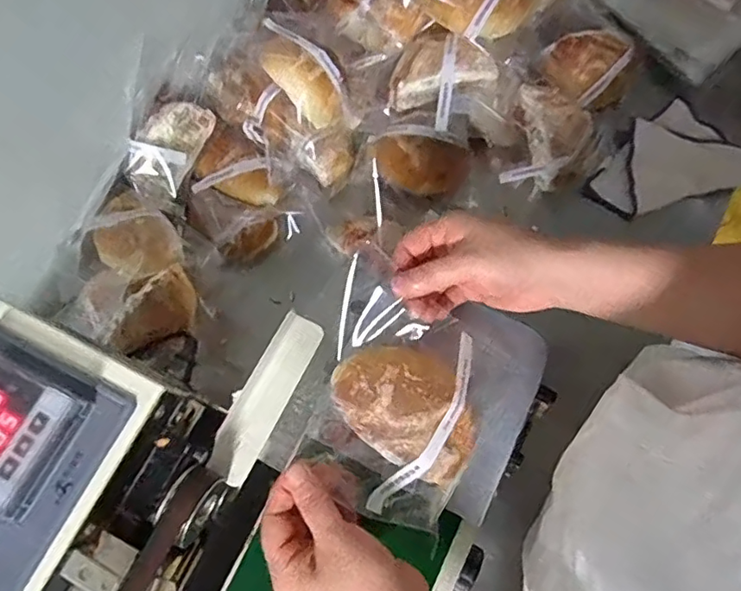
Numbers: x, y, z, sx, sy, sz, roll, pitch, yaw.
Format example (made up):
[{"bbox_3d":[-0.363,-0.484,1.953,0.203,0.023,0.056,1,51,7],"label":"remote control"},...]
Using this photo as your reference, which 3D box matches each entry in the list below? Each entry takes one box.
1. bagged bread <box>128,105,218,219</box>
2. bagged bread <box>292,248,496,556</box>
[{"bbox_3d":[-0.208,-0.146,0.595,0.057,0.044,0.117,17,76,5],"label":"bagged bread"},{"bbox_3d":[0.021,0.075,0.396,0.117,0.060,0.145,20,76,6],"label":"bagged bread"}]

